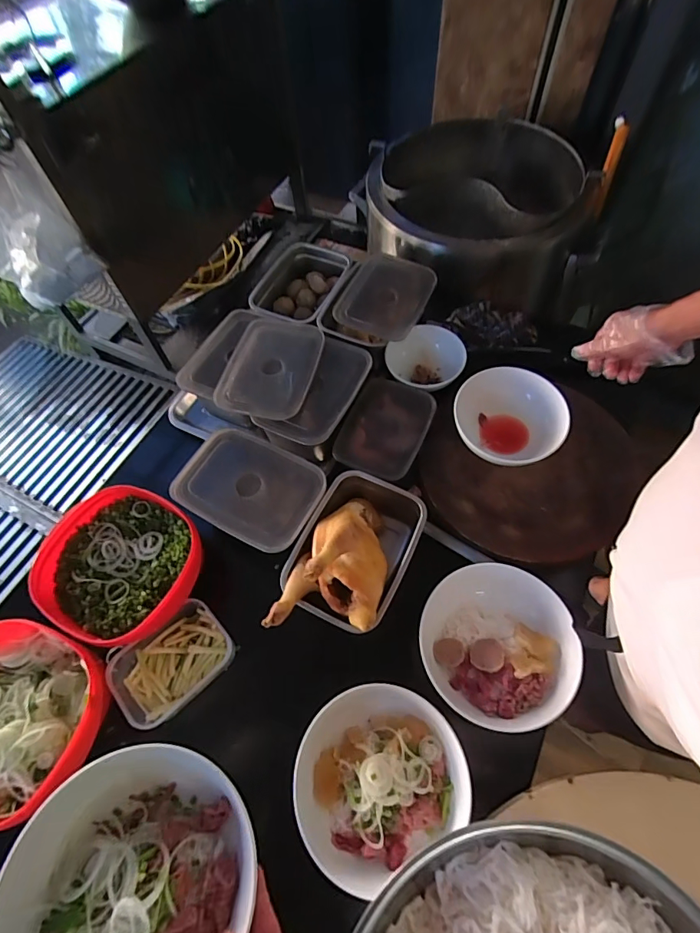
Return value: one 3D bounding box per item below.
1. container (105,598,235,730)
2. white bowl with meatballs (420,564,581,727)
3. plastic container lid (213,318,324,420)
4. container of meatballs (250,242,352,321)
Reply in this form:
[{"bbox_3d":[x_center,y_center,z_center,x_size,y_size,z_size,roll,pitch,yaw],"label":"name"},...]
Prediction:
[{"bbox_3d":[-0.244,0.275,0.610,0.155,0.046,0.111,-42,67,-17],"label":"container"},{"bbox_3d":[0.195,0.233,0.580,0.187,0.059,0.190,-2,62,3],"label":"white bowl with meatballs"},{"bbox_3d":[-0.138,-0.178,0.768,0.156,0.022,0.222,12,63,10],"label":"plastic container lid"},{"bbox_3d":[-0.107,-0.374,0.915,0.169,0.072,0.222,23,65,15],"label":"container of meatballs"}]

